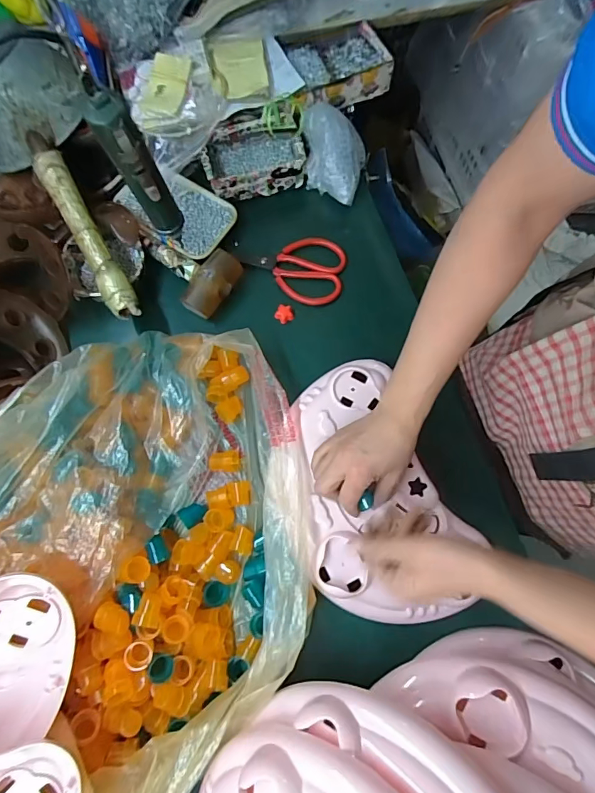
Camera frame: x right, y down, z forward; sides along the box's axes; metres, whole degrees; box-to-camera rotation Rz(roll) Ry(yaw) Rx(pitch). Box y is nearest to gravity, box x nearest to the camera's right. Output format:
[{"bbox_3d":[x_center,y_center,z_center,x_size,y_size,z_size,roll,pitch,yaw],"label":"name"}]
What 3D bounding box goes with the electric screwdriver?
[{"bbox_3d":[-0.169,-0.240,0.480,0.042,0.211,0.047,32,78,10],"label":"electric screwdriver"}]

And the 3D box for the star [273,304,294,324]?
[{"bbox_3d":[-0.020,-0.119,0.607,0.025,0.010,0.024,-22,75,-4],"label":"star"}]

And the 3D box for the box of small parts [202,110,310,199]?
[{"bbox_3d":[-0.070,-0.371,0.654,0.146,0.057,0.110,-14,75,-2],"label":"box of small parts"}]

